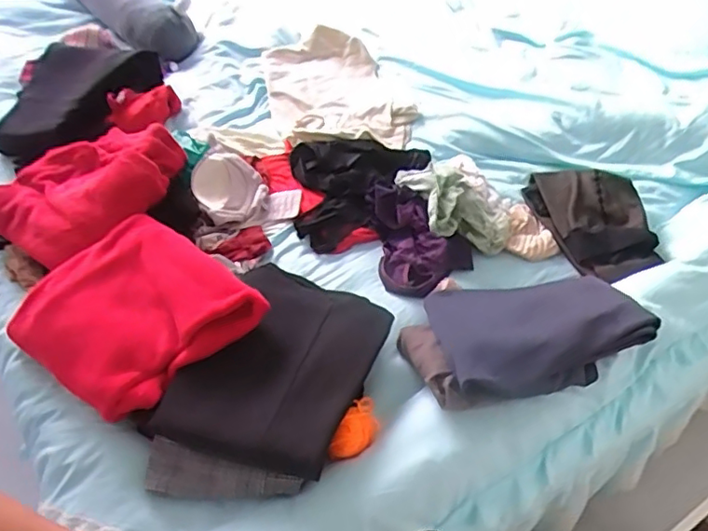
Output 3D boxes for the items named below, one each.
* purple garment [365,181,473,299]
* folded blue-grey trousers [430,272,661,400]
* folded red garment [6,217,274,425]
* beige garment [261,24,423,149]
[{"bbox_3d":[0.117,-0.061,1.048,0.160,0.057,0.244,-5,48,-7],"label":"purple garment"},{"bbox_3d":[0.285,0.085,0.889,0.334,0.068,0.224,-7,48,-9],"label":"folded blue-grey trousers"},{"bbox_3d":[-0.321,0.065,0.854,0.311,0.071,0.262,33,54,25],"label":"folded red garment"},{"bbox_3d":[-0.045,-0.402,1.318,0.295,0.069,0.385,-8,48,-10],"label":"beige garment"}]

